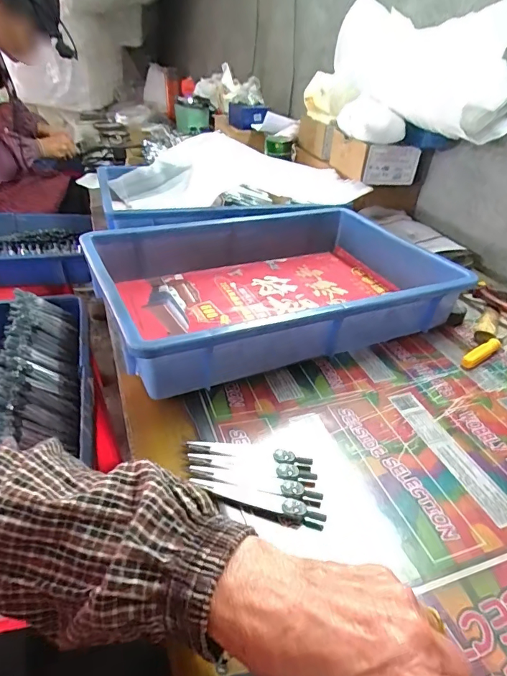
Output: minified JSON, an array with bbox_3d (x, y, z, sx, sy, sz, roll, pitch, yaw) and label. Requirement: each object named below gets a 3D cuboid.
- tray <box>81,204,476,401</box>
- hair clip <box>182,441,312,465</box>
[{"bbox_3d":[0.034,-0.077,0.565,0.434,0.083,0.293,-12,38,-23],"label":"tray"},{"bbox_3d":[-0.006,0.098,0.369,0.109,0.006,0.018,6,35,3],"label":"hair clip"}]

